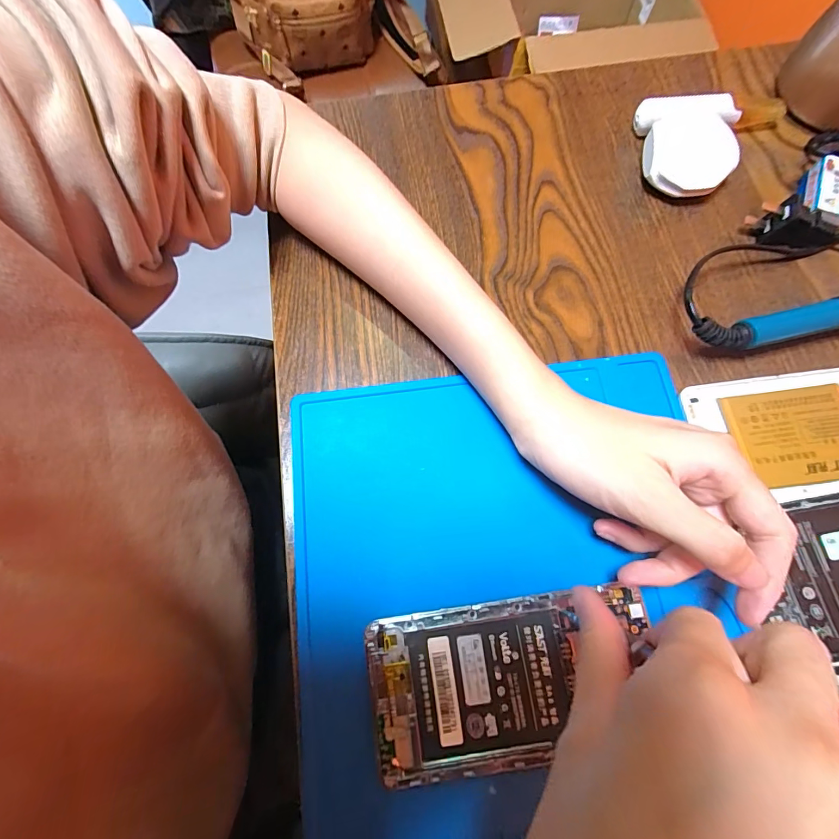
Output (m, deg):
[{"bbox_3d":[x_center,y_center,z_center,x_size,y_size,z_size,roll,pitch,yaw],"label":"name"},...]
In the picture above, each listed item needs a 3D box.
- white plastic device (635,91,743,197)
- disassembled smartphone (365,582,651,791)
[{"bbox_3d":[0.191,-0.191,0.288,0.068,0.022,0.083,3,73,2],"label":"white plastic device"},{"bbox_3d":[0.045,0.126,0.197,0.138,0.004,0.070,-8,73,-2],"label":"disassembled smartphone"}]

